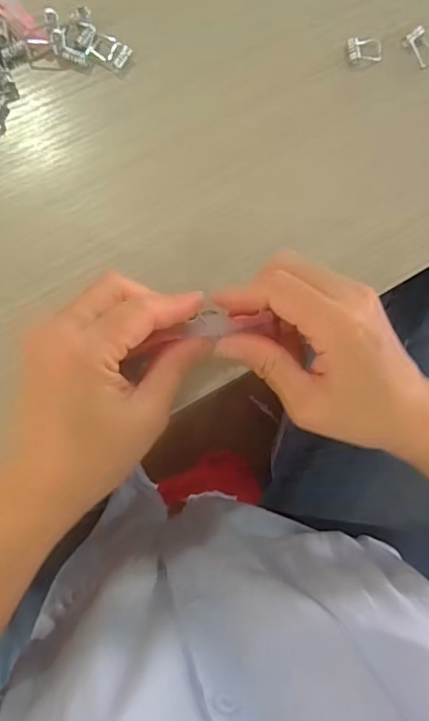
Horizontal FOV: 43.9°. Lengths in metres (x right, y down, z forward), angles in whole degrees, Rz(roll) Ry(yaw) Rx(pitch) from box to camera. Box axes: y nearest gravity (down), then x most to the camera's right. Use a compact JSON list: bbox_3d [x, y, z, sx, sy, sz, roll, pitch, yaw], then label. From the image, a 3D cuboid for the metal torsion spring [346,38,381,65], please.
[{"bbox_3d":[0.093,-0.191,0.328,0.022,0.008,0.013,-11,87,-9],"label":"metal torsion spring"}]

